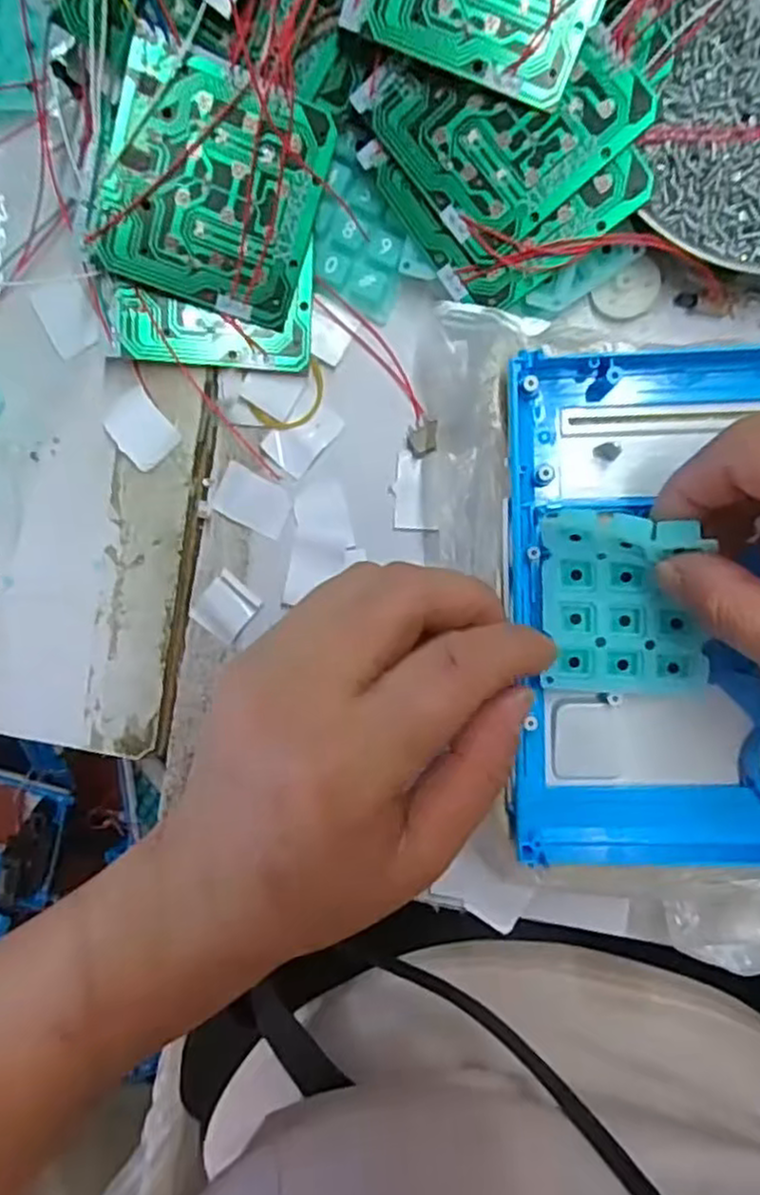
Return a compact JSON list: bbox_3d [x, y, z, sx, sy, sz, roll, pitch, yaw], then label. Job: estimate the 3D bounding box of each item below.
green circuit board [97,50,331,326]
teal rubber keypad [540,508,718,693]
[{"bbox_3d":[-0.054,-0.136,0.247,0.066,0.004,0.070,13,108,-20],"label":"green circuit board"},{"bbox_3d":[0.075,0.003,0.227,0.047,0.013,0.057,1,108,18],"label":"teal rubber keypad"}]

